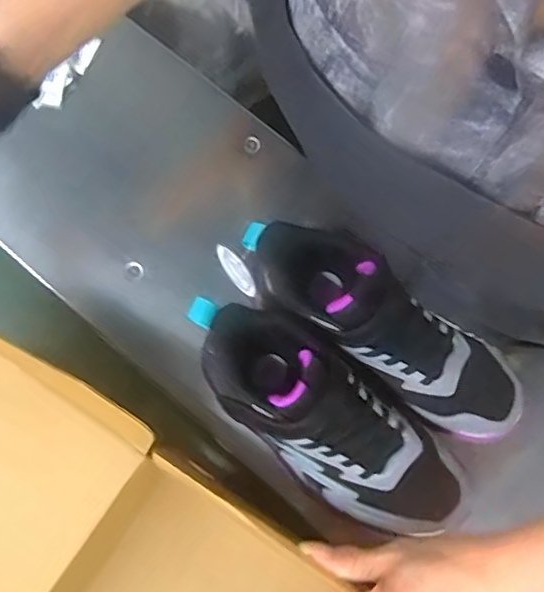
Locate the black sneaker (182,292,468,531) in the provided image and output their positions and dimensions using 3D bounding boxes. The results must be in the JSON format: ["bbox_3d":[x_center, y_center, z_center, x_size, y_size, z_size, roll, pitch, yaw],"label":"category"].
[{"bbox_3d":[0.038,0.083,0.393,0.224,0.097,0.082,42,82,8],"label":"black sneaker"}]

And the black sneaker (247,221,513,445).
[{"bbox_3d":[0.084,0.020,0.411,0.231,0.096,0.071,34,81,6],"label":"black sneaker"}]

